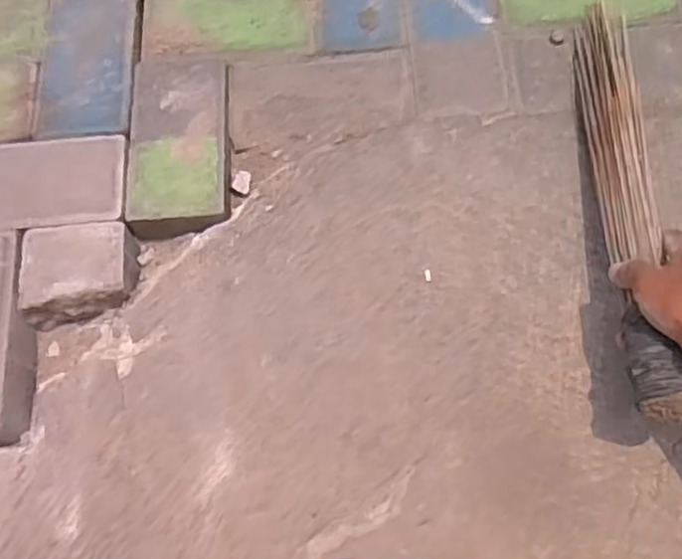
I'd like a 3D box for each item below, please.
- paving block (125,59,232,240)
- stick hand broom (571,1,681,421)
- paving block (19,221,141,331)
[{"bbox_3d":[-0.172,-0.145,0.742,0.104,0.056,0.212,-1,67,1],"label":"paving block"},{"bbox_3d":[0.254,-0.095,0.610,0.048,0.056,0.456,3,57,4],"label":"stick hand broom"},{"bbox_3d":[-0.262,-0.006,0.686,0.100,0.054,0.090,-7,68,-2],"label":"paving block"}]

